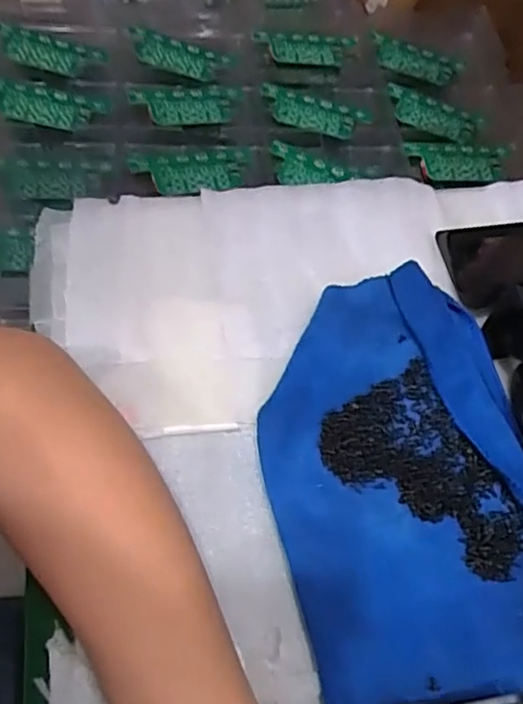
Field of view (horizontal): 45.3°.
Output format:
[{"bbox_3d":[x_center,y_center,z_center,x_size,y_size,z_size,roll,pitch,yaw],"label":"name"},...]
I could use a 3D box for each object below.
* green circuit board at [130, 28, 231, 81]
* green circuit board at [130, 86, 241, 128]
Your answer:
[{"bbox_3d":[-0.103,-0.362,0.768,0.120,0.014,0.044,15,82,-5],"label":"green circuit board"},{"bbox_3d":[-0.084,-0.286,0.728,0.129,0.013,0.057,-12,77,-23],"label":"green circuit board"}]

